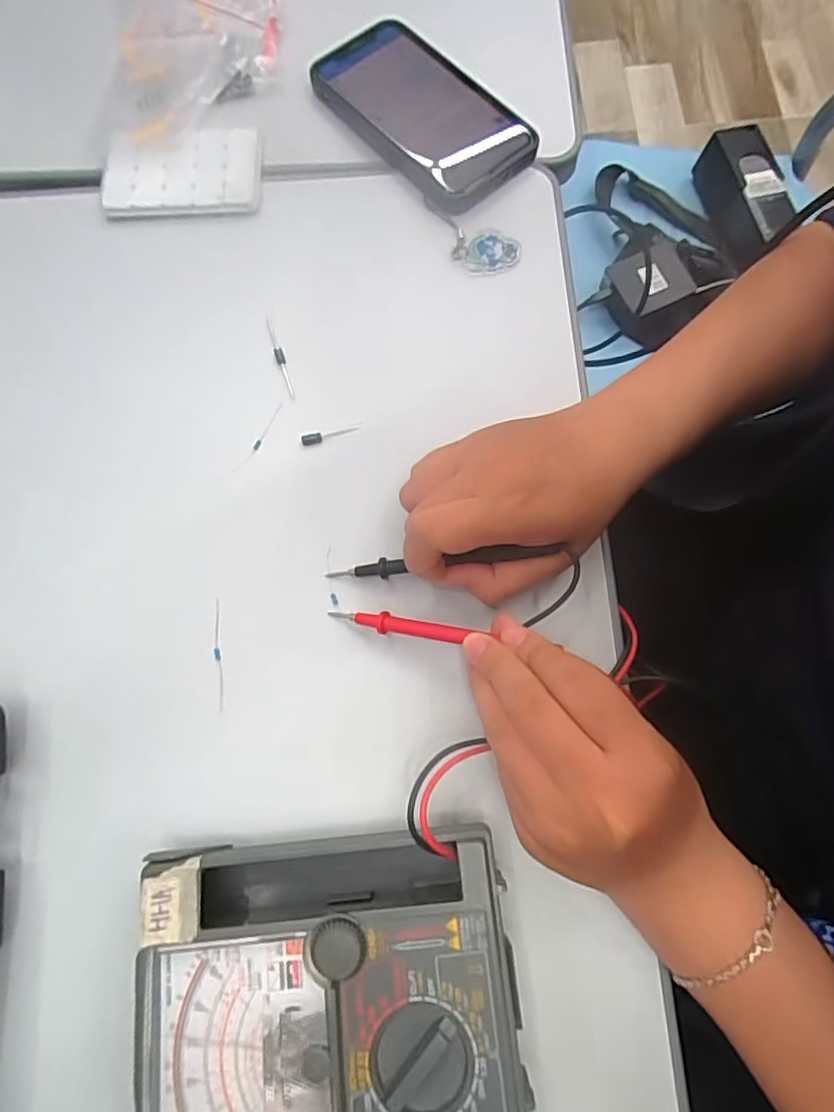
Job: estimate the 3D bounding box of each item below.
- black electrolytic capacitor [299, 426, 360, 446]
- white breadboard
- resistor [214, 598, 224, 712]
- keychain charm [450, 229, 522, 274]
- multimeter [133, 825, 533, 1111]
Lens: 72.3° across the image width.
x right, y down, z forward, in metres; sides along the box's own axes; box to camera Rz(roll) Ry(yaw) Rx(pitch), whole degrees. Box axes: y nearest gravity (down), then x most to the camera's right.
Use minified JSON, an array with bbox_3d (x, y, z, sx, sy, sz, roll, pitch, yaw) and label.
[{"bbox_3d":[-0.049,-0.068,0.322,0.034,0.004,0.007,-11,76,-2],"label":"black electrolytic capacitor"},{"bbox_3d":[-0.149,-0.246,0.363,0.097,0.010,0.063,-3,76,1],"label":"white breadboard"},{"bbox_3d":[-0.103,0.050,0.296,0.004,0.004,0.058,-6,76,-1],"label":"resistor"},{"bbox_3d":[0.042,-0.185,0.347,0.039,0.006,0.025,18,77,6],"label":"keychain charm"},{"bbox_3d":[-0.036,0.185,0.241,0.149,0.038,0.120,-6,76,0],"label":"multimeter"}]

